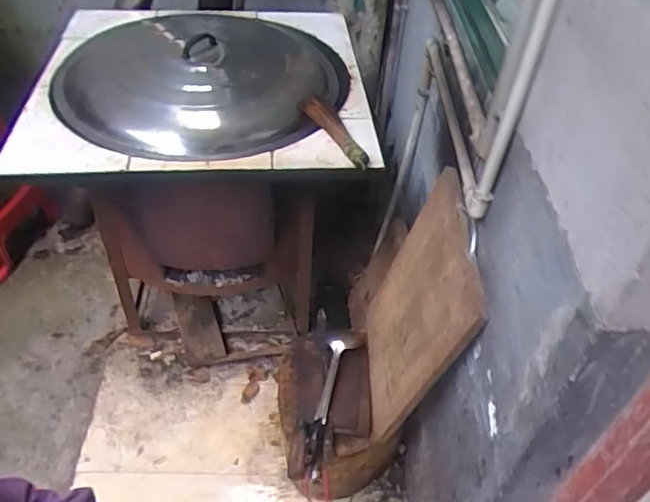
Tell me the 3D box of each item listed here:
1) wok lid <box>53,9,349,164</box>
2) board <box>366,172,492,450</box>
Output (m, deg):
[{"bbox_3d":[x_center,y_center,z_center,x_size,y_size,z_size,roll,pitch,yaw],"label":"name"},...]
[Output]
[{"bbox_3d":[-0.282,-0.390,1.287,0.615,0.122,0.571,2,45,-2],"label":"wok lid"},{"bbox_3d":[0.166,0.105,1.094,0.027,0.481,0.331,7,48,-15],"label":"board"}]

